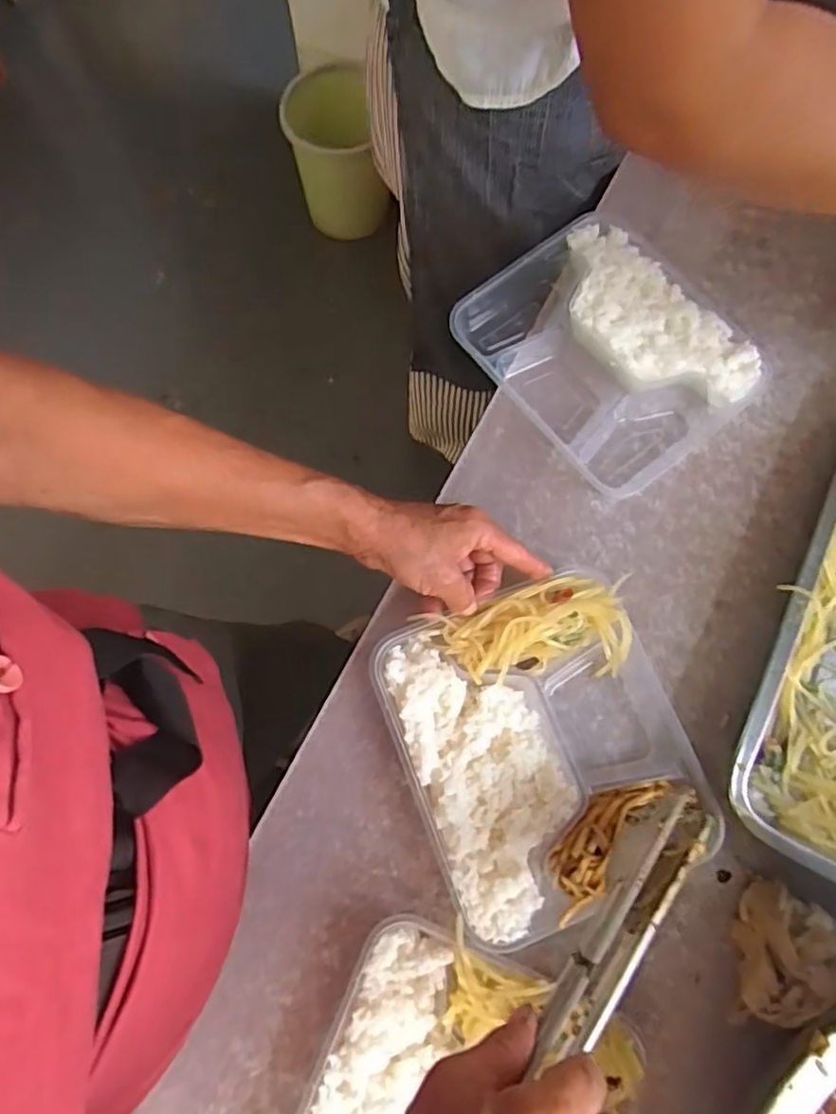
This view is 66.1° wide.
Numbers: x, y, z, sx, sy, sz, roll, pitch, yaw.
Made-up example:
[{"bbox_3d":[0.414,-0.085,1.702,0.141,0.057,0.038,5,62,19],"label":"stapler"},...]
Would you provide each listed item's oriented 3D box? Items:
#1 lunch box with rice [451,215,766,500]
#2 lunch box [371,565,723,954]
[{"bbox_3d":[0.154,-0.167,0.526,0.167,0.049,0.209,-40,75,-10],"label":"lunch box with rice"},{"bbox_3d":[0.087,0.126,0.439,0.187,0.044,0.202,-21,73,-5],"label":"lunch box"}]

